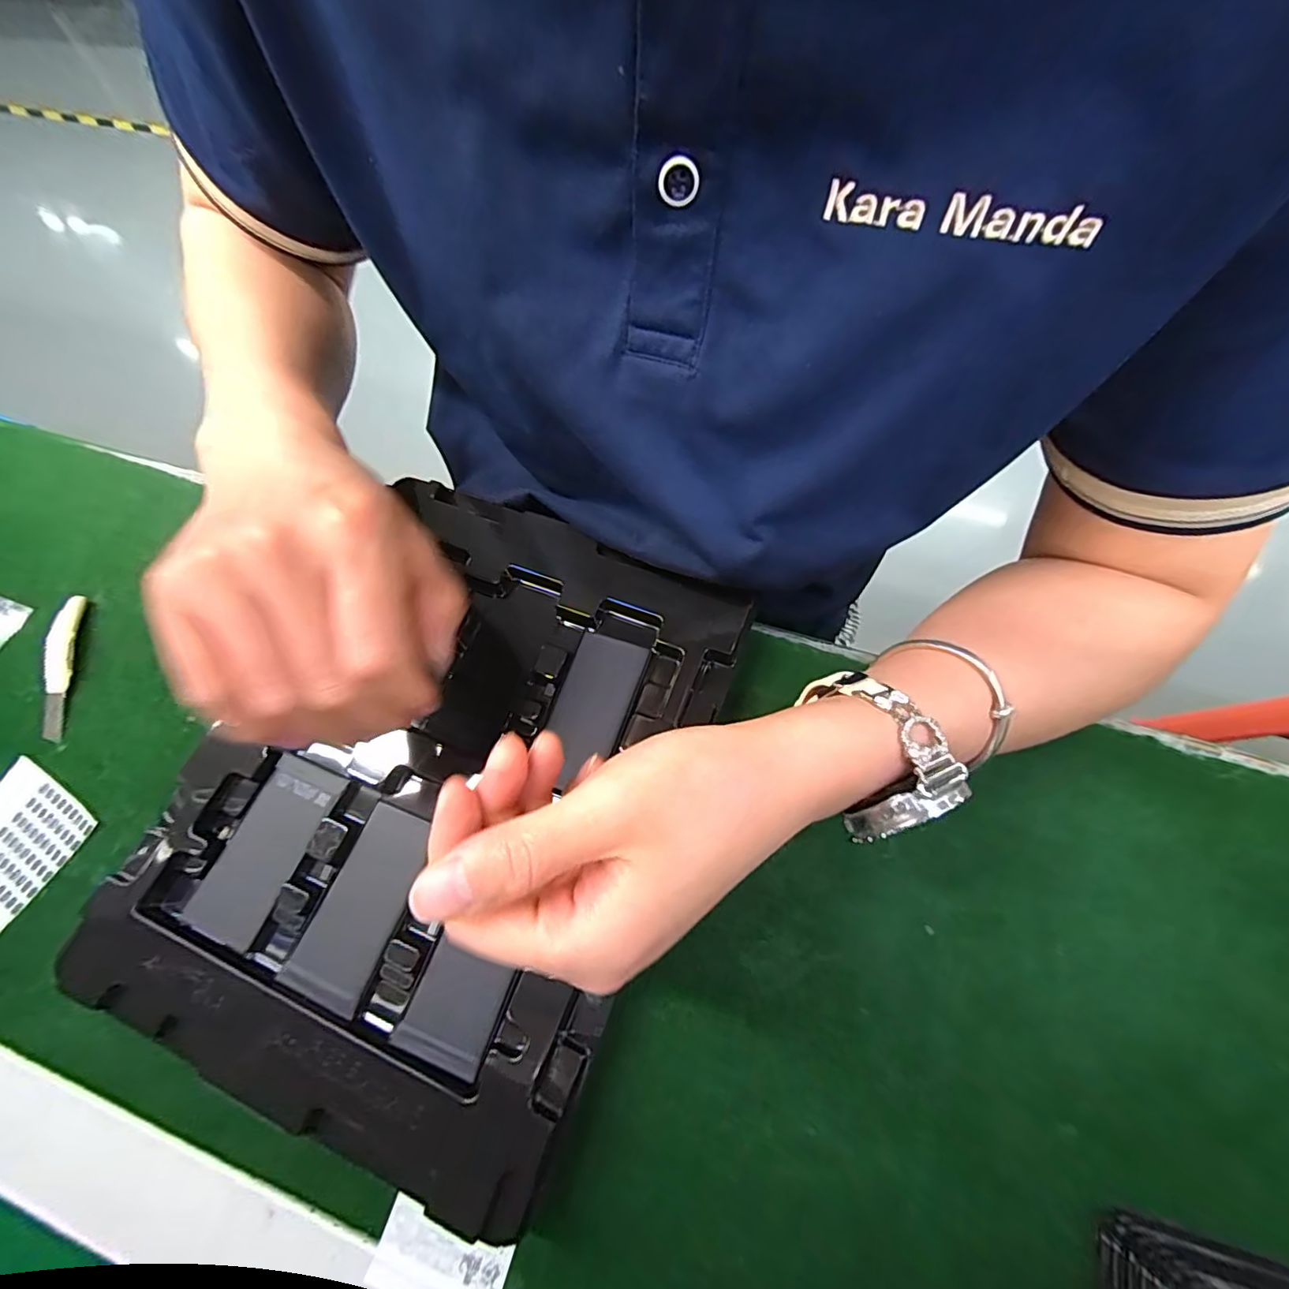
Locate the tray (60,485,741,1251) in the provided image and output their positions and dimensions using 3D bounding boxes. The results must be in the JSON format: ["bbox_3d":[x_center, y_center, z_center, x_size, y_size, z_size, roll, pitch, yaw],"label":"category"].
[{"bbox_3d":[-0.092,0.055,0.259,0.213,0.027,0.275,19,69,11],"label":"tray"}]

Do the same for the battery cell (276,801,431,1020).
[{"bbox_3d":[-0.121,0.110,0.235,0.035,0.004,0.076,16,68,9],"label":"battery cell"}]

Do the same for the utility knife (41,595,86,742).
[{"bbox_3d":[-0.332,0.011,0.310,0.013,0.012,0.084,-8,66,-1],"label":"utility knife"}]

